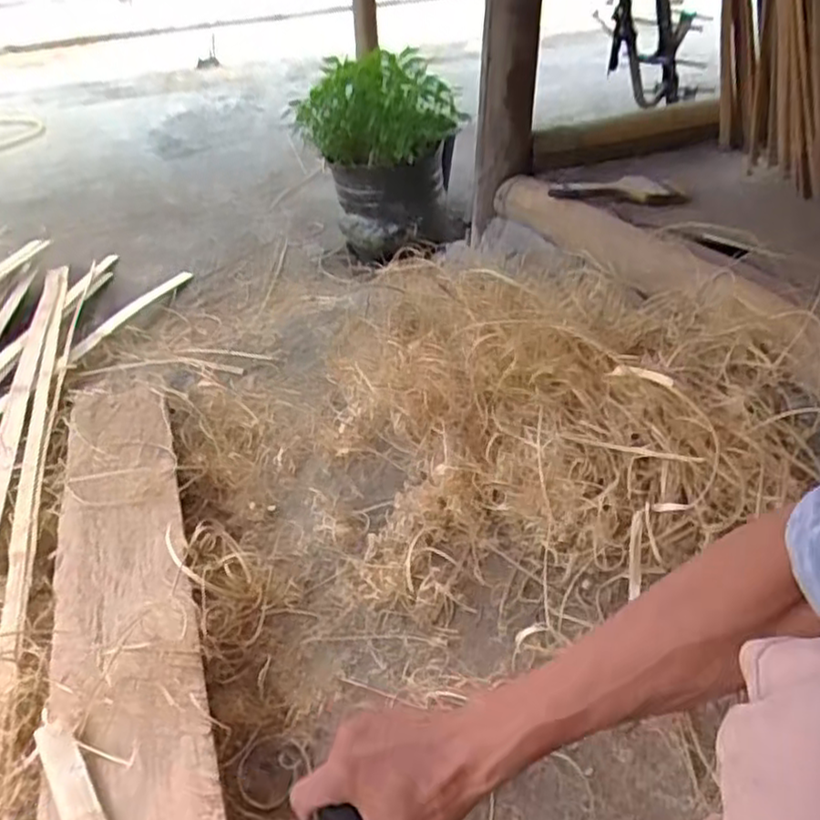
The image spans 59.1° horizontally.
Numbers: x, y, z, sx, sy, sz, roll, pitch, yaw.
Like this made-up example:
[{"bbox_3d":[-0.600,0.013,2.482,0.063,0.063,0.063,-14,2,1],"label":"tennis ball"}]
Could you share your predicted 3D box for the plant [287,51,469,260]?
[{"bbox_3d":[-0.048,-0.532,1.500,0.256,0.361,0.349,11,37,18],"label":"plant"}]

